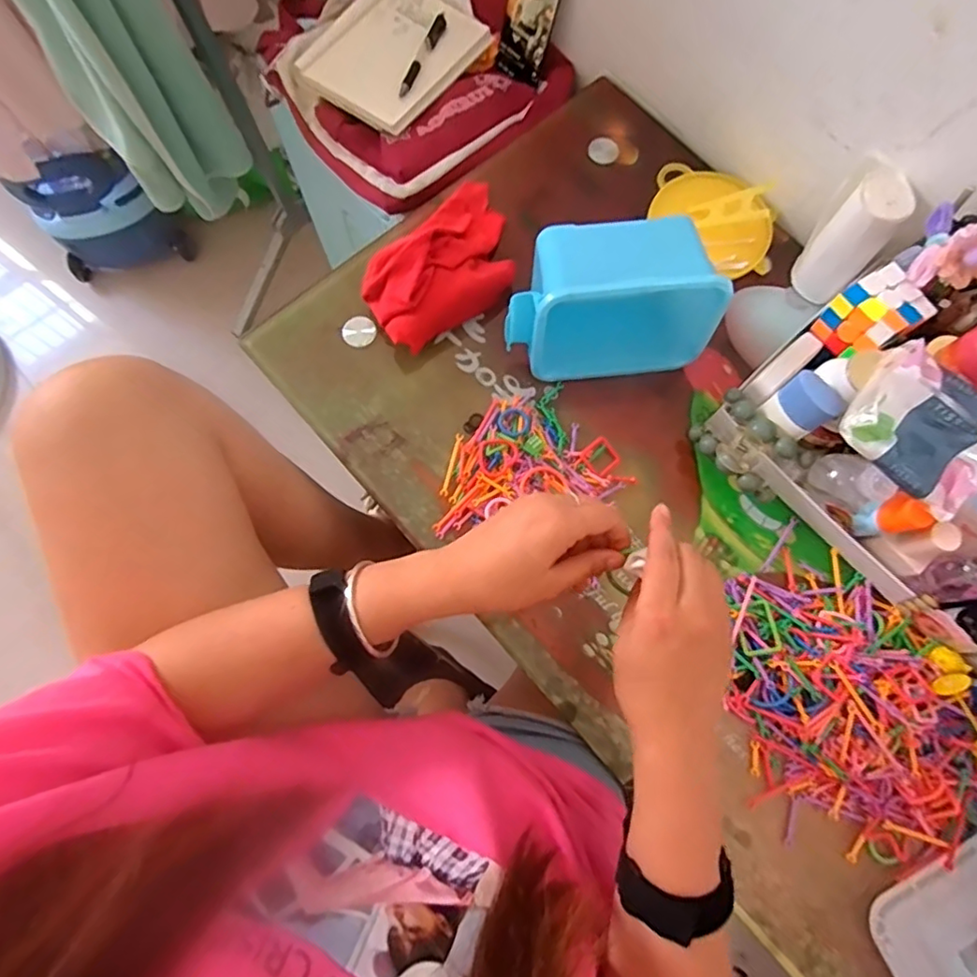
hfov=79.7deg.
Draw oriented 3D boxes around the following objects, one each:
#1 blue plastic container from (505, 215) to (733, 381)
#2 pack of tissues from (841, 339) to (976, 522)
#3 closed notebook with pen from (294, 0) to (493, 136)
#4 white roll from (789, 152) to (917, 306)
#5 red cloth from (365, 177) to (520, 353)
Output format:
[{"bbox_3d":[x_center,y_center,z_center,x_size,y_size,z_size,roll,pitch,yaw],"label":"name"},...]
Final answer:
[{"bbox_3d":[0.113,-0.181,0.563,0.187,0.117,0.103,-6,76,-2],"label":"blue plastic container"},{"bbox_3d":[0.333,-0.045,0.441,0.115,0.042,0.090,38,101,-4],"label":"pack of tissues"},{"bbox_3d":[-0.118,-0.546,0.723,0.171,0.016,0.194,37,78,8],"label":"closed notebook with pen"},{"bbox_3d":[0.351,-0.248,0.572,0.062,0.125,0.070,38,78,9],"label":"white roll"},{"bbox_3d":[-0.037,-0.233,0.601,0.116,0.068,0.210,34,78,8],"label":"red cloth"}]

